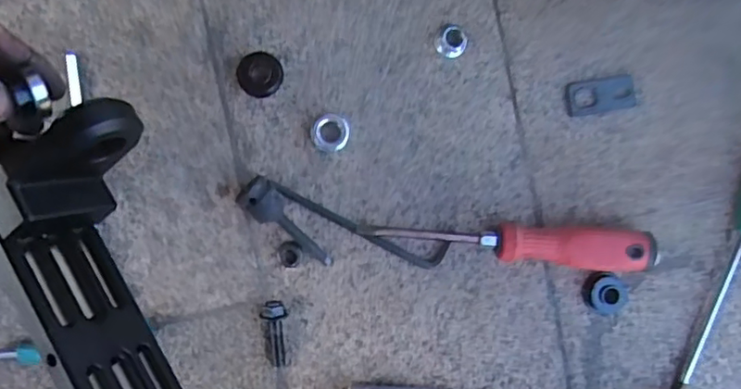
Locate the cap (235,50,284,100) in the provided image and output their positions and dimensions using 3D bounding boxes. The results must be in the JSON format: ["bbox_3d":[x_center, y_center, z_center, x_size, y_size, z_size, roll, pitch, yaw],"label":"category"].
[{"bbox_3d":[-0.076,-0.082,0.413,0.030,0.004,0.030,0,92,-7],"label":"cap"}]

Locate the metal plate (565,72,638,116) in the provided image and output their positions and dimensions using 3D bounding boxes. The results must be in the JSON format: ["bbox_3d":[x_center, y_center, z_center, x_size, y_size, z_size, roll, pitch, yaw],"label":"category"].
[{"bbox_3d":[0.169,-0.073,0.443,0.052,0.004,0.024,-11,93,-6],"label":"metal plate"}]

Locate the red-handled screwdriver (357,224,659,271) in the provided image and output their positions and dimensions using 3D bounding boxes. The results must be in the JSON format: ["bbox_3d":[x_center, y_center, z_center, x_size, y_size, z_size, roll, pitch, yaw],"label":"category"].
[{"bbox_3d":[0.099,0.035,0.427,0.207,0.030,0.028,3,92,-7],"label":"red-handled screwdriver"}]

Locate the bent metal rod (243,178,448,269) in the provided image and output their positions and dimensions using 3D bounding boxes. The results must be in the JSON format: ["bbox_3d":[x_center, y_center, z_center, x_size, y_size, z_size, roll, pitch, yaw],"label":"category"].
[{"bbox_3d":[-0.018,0.030,0.413,0.146,0.025,0.040,20,90,-7],"label":"bent metal rod"}]

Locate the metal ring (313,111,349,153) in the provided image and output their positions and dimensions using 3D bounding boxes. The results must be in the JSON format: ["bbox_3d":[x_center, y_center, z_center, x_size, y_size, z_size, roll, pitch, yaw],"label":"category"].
[{"bbox_3d":[-0.027,-0.042,0.418,0.025,0.012,0.026,0,92,-7],"label":"metal ring"}]

